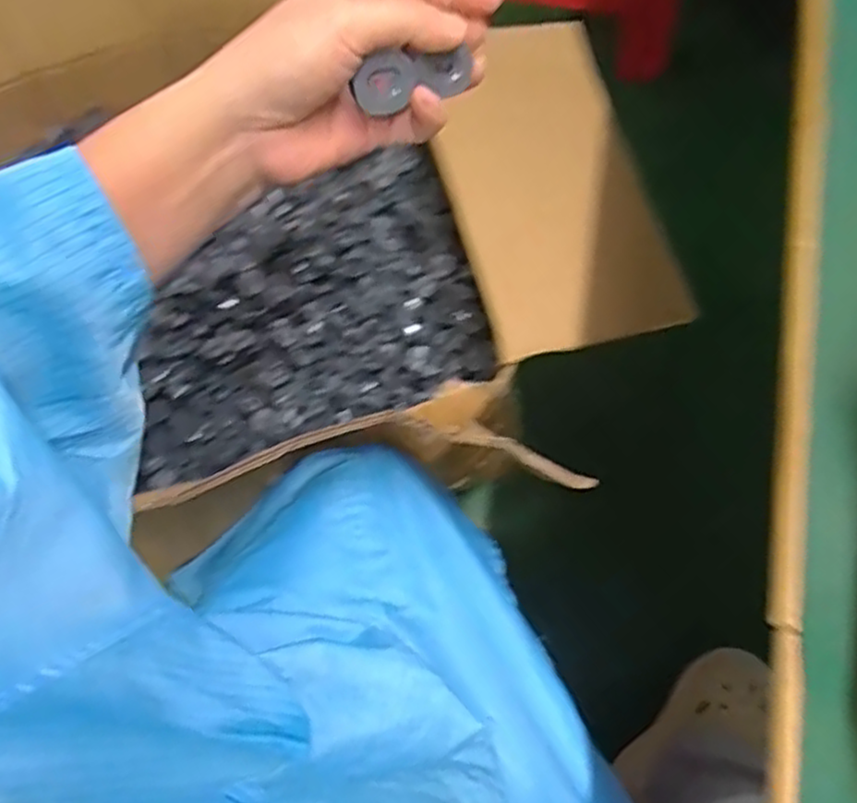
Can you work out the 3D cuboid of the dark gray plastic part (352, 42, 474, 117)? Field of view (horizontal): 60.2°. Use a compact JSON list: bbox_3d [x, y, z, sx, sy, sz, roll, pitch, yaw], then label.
[{"bbox_3d":[-0.006,-0.139,0.321,0.056,0.026,0.007,-22,65,-26],"label":"dark gray plastic part"}]

